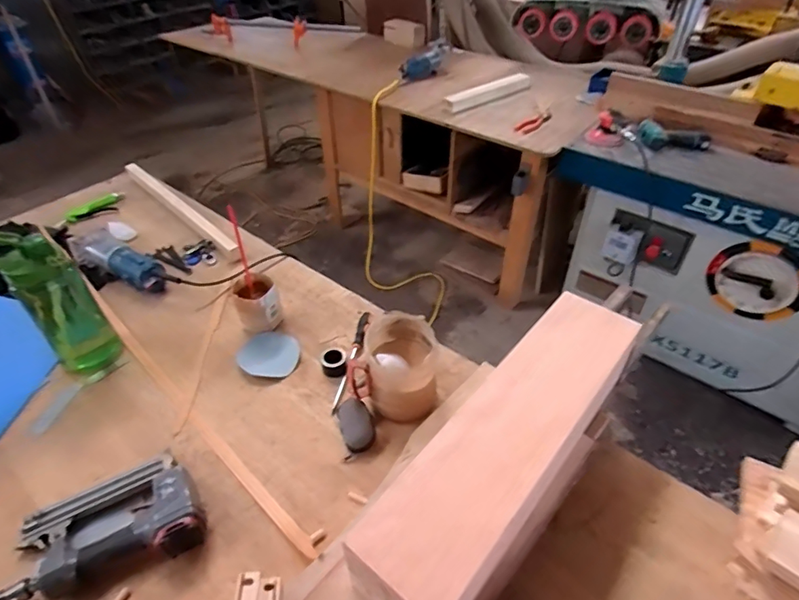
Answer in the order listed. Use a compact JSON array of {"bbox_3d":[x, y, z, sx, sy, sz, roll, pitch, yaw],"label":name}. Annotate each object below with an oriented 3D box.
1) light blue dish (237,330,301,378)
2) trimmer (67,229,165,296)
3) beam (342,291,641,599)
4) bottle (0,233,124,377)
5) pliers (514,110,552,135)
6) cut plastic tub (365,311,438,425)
[{"bbox_3d":[-0.243,0.101,0.916,0.108,0.011,0.100,-1,42,1],"label":"light blue dish"},{"bbox_3d":[-0.585,-0.077,1.039,0.201,0.093,0.092,23,48,25],"label":"trimmer"},{"bbox_3d":[0.146,0.182,0.628,0.131,0.119,0.484,28,50,30],"label":"beam"},{"bbox_3d":[-0.565,0.012,0.811,0.097,0.271,0.106,31,52,32],"label":"bottle"},{"bbox_3d":[0.465,-0.611,1.676,0.180,0.015,0.055,-31,49,-28],"label":"pliers"},{"bbox_3d":[0.004,0.113,0.806,0.114,0.121,0.132,-1,42,2],"label":"cut plastic tub"}]

